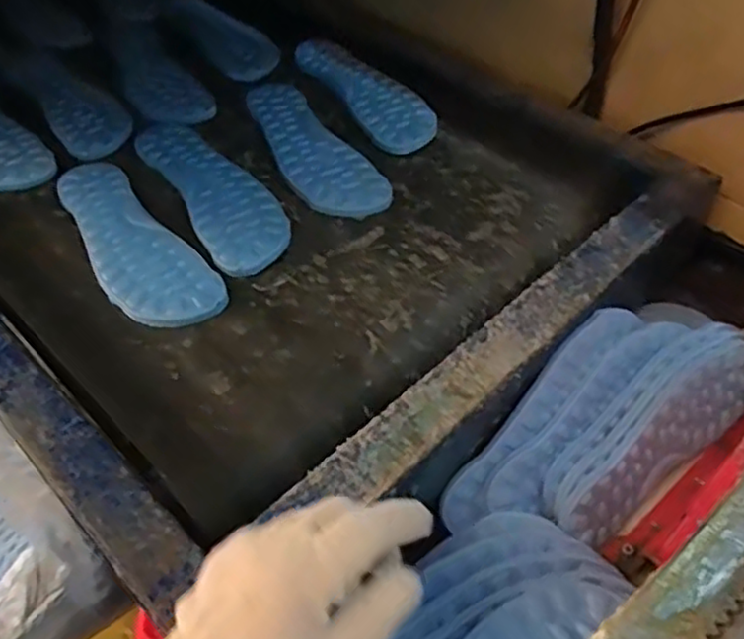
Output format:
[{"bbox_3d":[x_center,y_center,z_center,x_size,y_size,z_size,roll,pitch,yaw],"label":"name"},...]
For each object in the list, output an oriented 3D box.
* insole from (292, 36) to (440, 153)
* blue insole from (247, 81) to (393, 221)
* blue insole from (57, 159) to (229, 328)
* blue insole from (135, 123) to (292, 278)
[{"bbox_3d":[-0.008,-0.260,0.765,0.081,0.008,0.252,-21,52,-19],"label":"insole"},{"bbox_3d":[-0.068,-0.179,0.692,0.078,0.011,0.255,-24,53,-20],"label":"blue insole"},{"bbox_3d":[-0.214,-0.072,0.596,0.076,0.008,0.243,-31,55,-25],"label":"blue insole"},{"bbox_3d":[-0.149,-0.125,0.642,0.074,0.013,0.234,-25,53,-21],"label":"blue insole"}]

